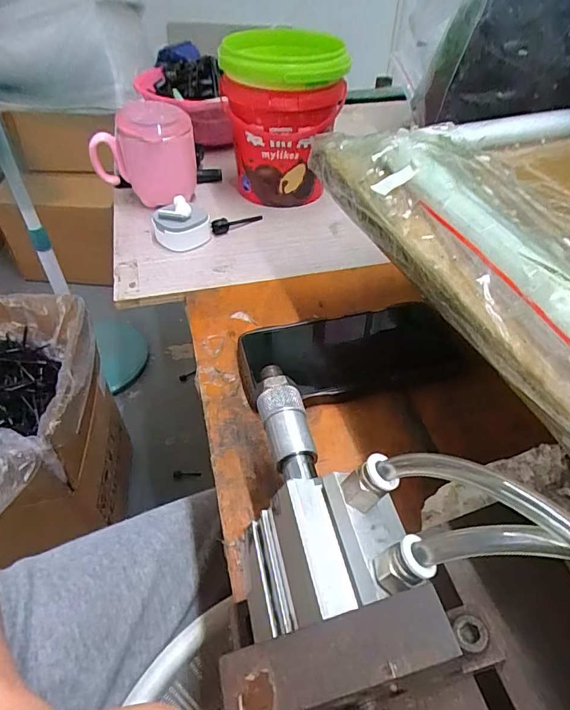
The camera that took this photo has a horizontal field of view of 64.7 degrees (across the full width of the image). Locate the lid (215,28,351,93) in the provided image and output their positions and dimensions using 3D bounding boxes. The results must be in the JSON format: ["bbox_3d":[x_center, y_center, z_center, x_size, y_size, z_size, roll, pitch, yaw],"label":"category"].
[{"bbox_3d":[-0.003,-0.310,0.469,0.130,0.032,0.103,-10,46,-10],"label":"lid"}]

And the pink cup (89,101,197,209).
[{"bbox_3d":[-0.159,-0.225,0.511,0.112,0.103,0.082,-6,46,-7],"label":"pink cup"}]

